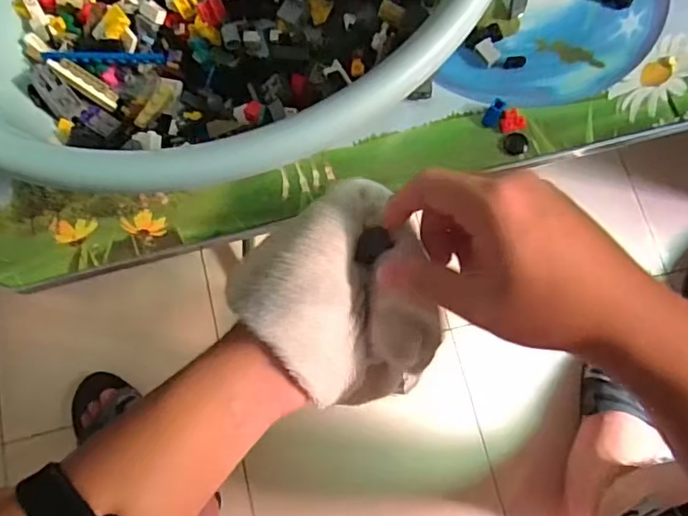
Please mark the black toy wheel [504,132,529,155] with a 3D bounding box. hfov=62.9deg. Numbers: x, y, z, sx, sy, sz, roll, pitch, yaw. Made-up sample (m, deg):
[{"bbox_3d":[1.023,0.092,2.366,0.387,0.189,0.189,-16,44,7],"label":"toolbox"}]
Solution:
[{"bbox_3d":[0.113,-0.075,0.368,0.016,0.004,0.015,0,76,2],"label":"black toy wheel"}]

